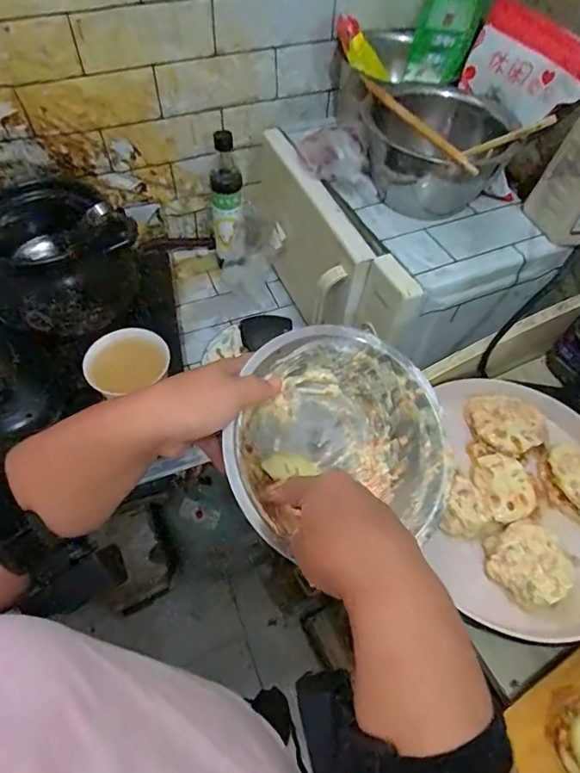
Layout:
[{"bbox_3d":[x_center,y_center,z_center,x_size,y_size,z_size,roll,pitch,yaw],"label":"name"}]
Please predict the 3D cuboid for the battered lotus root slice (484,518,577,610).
[{"bbox_3d":[0.230,0.174,0.474,0.064,0.033,0.072,-22,61,-18],"label":"battered lotus root slice"}]

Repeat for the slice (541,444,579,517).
[{"bbox_3d":[0.307,0.101,0.520,0.061,0.021,0.081,-12,59,-12],"label":"slice"}]

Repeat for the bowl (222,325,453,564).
[{"bbox_3d":[0.036,0.058,0.451,0.207,0.088,0.208,7,70,-20],"label":"bowl"}]

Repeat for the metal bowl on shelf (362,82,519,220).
[{"bbox_3d":[0.201,-0.334,0.699,0.188,0.111,0.177,2,57,-3],"label":"metal bowl on shelf"}]

